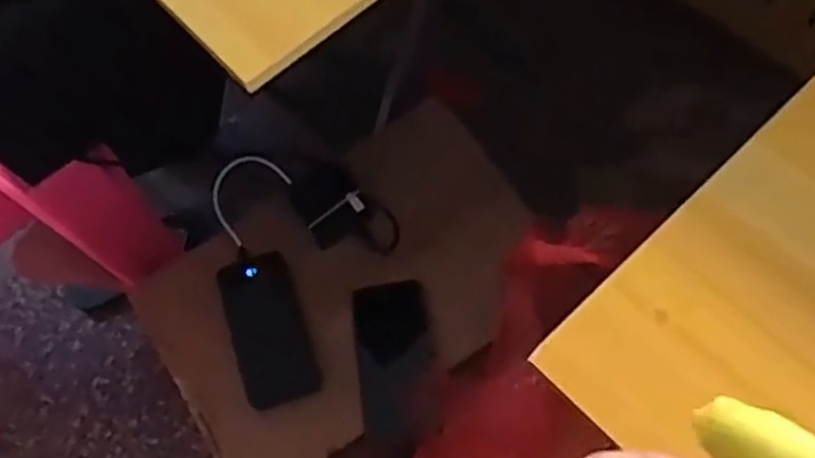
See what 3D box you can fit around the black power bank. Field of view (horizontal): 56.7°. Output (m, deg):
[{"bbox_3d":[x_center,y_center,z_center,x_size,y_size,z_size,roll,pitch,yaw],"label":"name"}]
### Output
[{"bbox_3d":[-0.146,0.102,0.779,0.072,0.012,0.158,-19,65,-4],"label":"black power bank"}]

